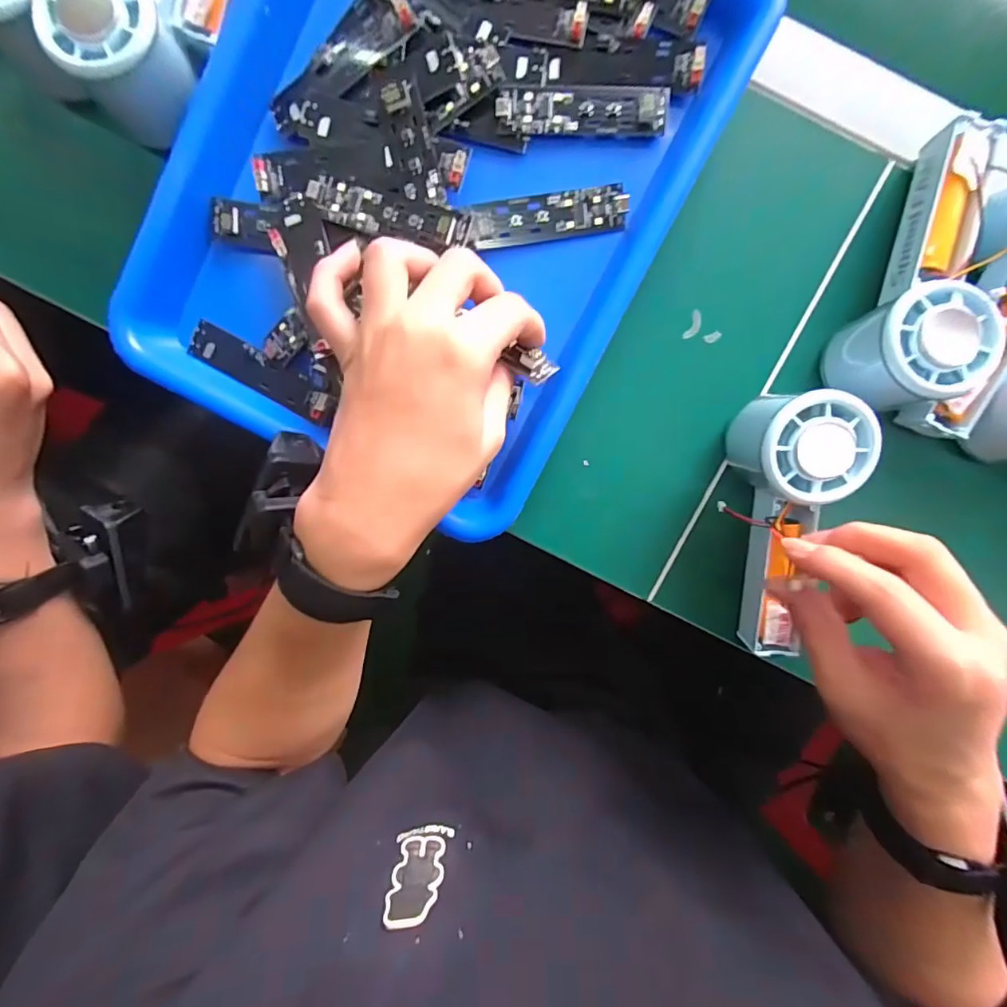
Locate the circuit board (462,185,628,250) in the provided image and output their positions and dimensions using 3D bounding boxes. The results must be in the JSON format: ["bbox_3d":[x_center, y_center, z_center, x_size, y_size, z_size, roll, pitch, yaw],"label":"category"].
[{"bbox_3d":[0.026,-0.161,0.277,0.086,0.009,0.023,-8,94,2],"label":"circuit board"}]

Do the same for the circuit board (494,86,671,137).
[{"bbox_3d":[0.043,-0.215,0.270,0.092,0.004,0.025,3,95,1],"label":"circuit board"}]

